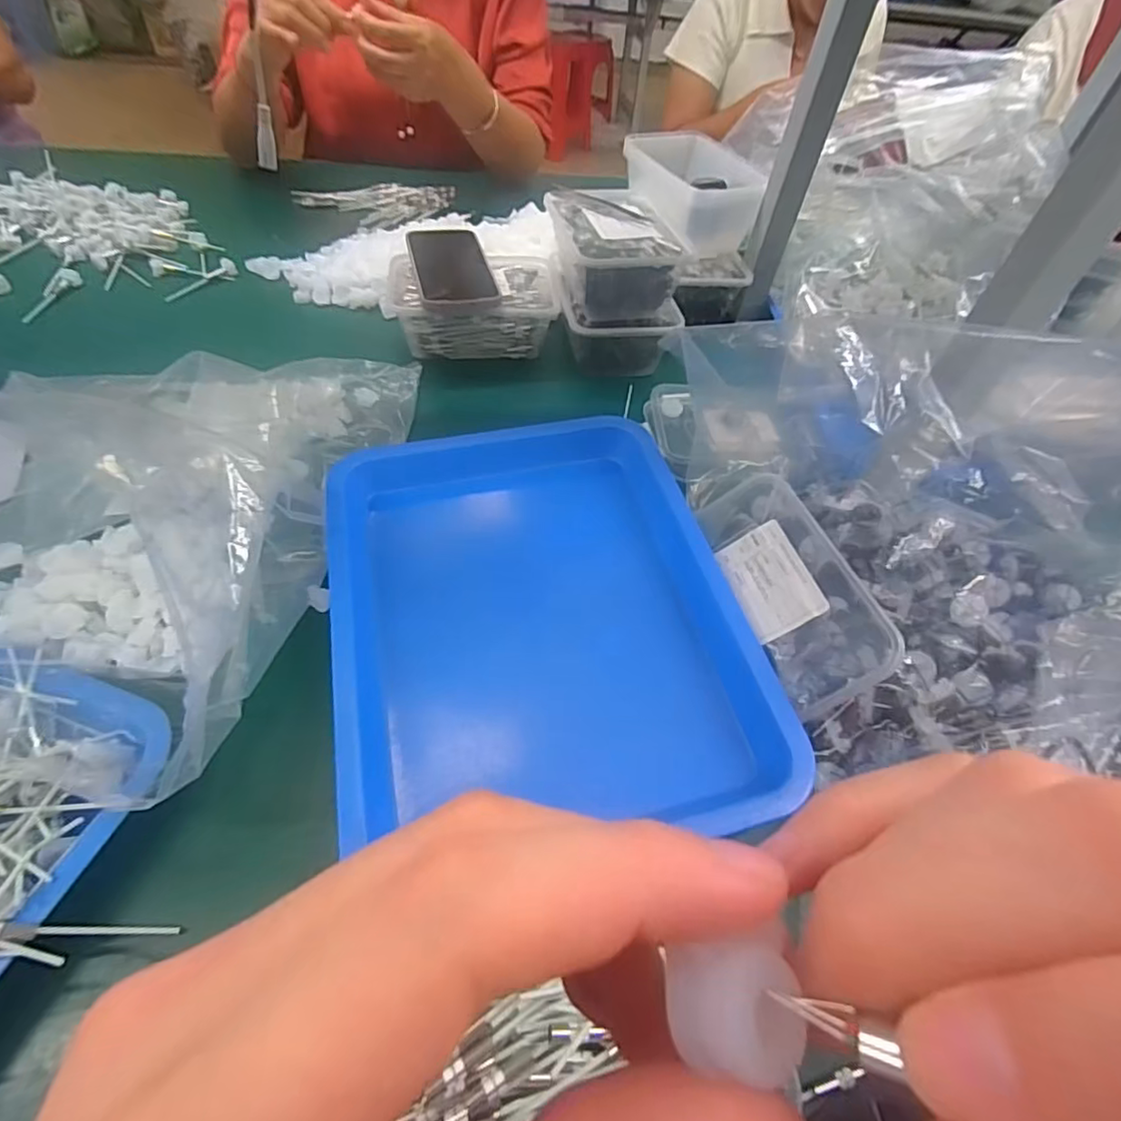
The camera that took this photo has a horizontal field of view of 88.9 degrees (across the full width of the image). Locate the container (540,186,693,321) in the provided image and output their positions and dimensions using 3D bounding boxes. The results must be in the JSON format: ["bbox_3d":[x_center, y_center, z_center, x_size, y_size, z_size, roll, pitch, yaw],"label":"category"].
[{"bbox_3d":[0.050,-0.317,0.587,0.111,0.069,0.148,-7,53,-12],"label":"container"}]

